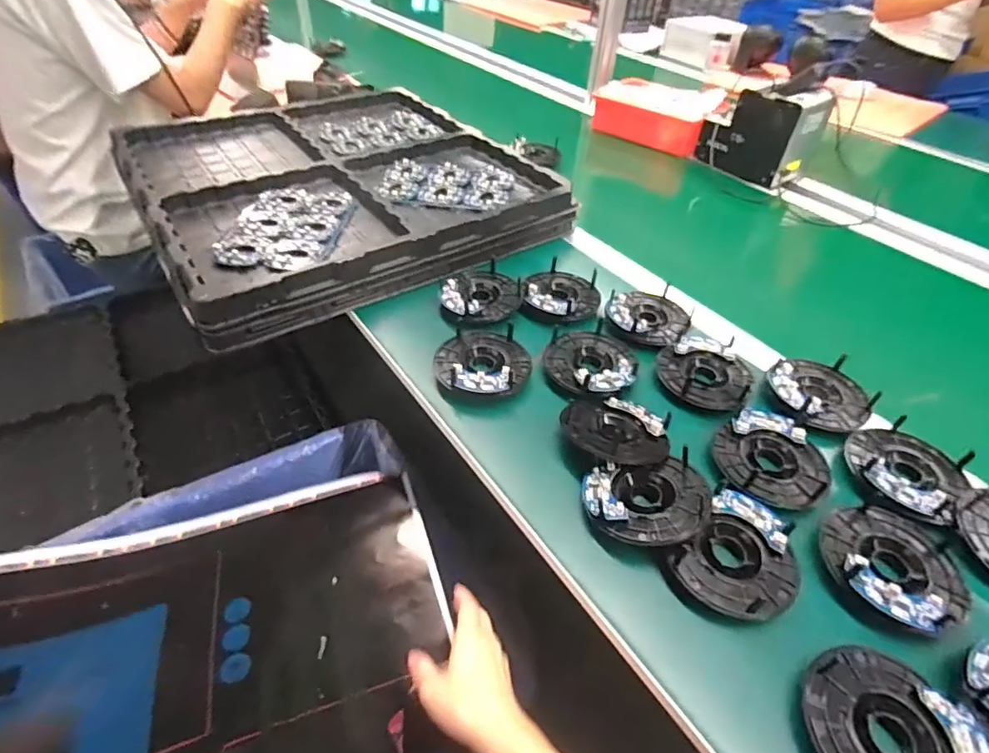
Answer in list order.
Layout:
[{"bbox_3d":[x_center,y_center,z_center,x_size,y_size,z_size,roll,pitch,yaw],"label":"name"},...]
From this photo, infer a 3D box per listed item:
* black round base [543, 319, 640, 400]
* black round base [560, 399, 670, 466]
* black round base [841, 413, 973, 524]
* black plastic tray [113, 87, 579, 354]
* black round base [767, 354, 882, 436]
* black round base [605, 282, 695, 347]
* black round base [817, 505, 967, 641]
[{"bbox_3d":[0.105,-0.020,0.546,0.097,0.019,0.101,2,45,-2],"label":"black round base"},{"bbox_3d":[0.113,0.052,0.481,0.102,0.028,0.085,6,30,-3],"label":"black round base"},{"bbox_3d":[0.378,0.084,0.463,0.095,0.021,0.101,2,45,-2],"label":"black round base"},{"bbox_3d":[-0.256,-0.322,0.807,0.526,0.055,0.586,-24,51,-25],"label":"black plastic tray"},{"bbox_3d":[0.340,0.016,0.532,0.111,0.025,0.091,-7,46,-10],"label":"black round base"},{"bbox_3d":[0.187,-0.076,0.616,0.097,0.024,0.110,19,47,14],"label":"black round base"},{"bbox_3d":[0.311,0.147,0.402,0.095,0.030,0.103,2,45,-2],"label":"black round base"}]

